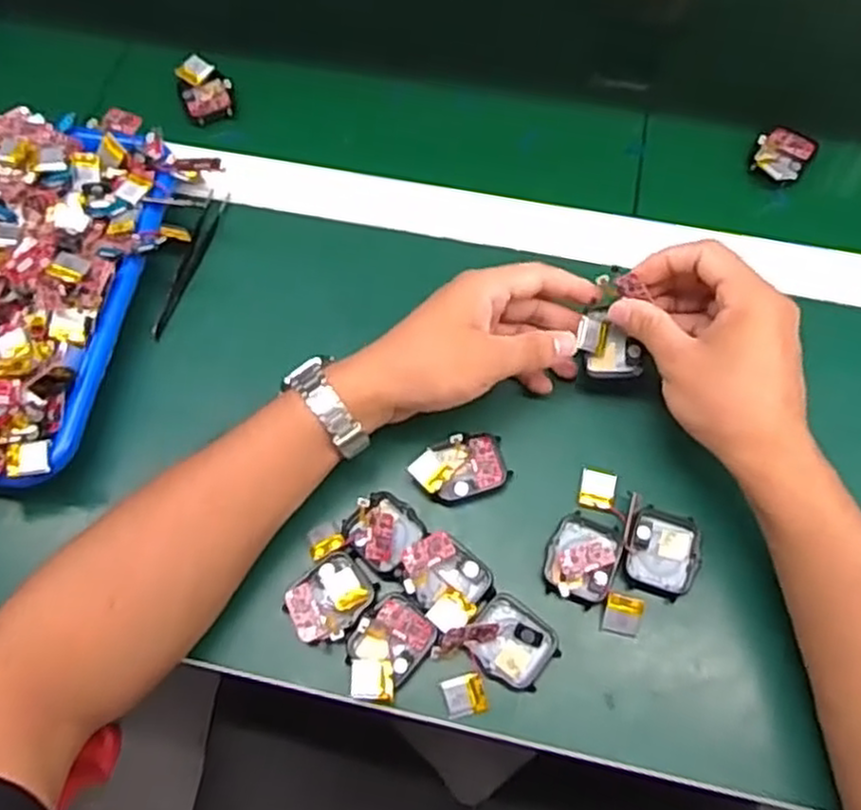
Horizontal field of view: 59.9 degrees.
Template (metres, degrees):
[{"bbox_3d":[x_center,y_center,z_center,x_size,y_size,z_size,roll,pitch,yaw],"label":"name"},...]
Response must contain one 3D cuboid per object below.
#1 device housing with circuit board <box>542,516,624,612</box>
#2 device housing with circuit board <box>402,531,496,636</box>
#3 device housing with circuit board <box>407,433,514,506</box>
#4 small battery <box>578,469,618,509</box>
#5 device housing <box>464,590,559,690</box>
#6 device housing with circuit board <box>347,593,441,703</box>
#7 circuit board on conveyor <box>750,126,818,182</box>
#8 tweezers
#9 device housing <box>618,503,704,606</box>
[{"bbox_3d":[0.086,0.087,0.419,0.037,0.014,0.045,18,69,9],"label":"device housing with circuit board"},{"bbox_3d":[0.009,0.096,0.411,0.049,0.015,0.042,41,74,17],"label":"device housing with circuit board"},{"bbox_3d":[0.018,0.037,0.440,0.056,0.019,0.036,-16,68,-5],"label":"device housing with circuit board"},{"bbox_3d":[0.098,0.050,0.437,0.020,0.004,0.023,14,68,7],"label":"small battery"},{"bbox_3d":[0.044,0.129,0.405,0.044,0.010,0.039,38,73,16],"label":"device housing"},{"bbox_3d":[-0.023,0.130,0.400,0.038,0.008,0.054,34,72,15],"label":"device housing with circuit board"},{"bbox_3d":[0.247,-0.177,0.525,0.037,0.011,0.056,35,72,15],"label":"circuit board on conveyor"},{"bbox_3d":[-0.162,-0.097,0.506,0.013,0.009,0.119,11,68,6],"label":"tweezers"},{"bbox_3d":[0.130,0.083,0.419,0.039,0.006,0.045,16,69,8],"label":"device housing"}]

